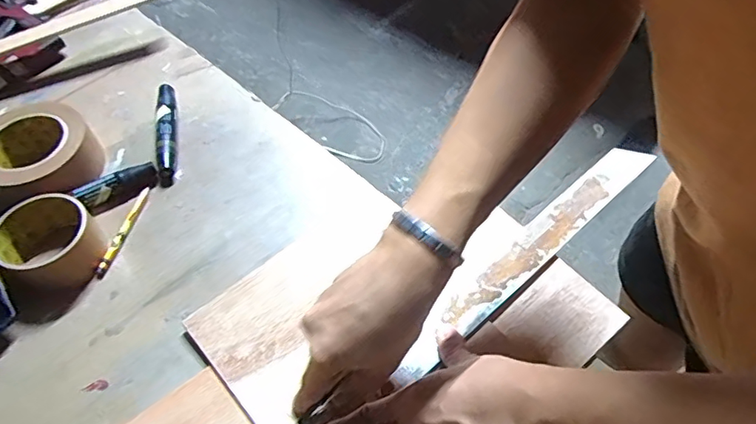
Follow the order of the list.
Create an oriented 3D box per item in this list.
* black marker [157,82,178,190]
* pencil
[{"bbox_3d":[-0.242,-0.093,0.595,0.022,0.025,0.146,-12,55,-6],"label":"black marker"},{"bbox_3d":[-0.258,0.018,0.523,0.012,0.008,0.108,8,56,7],"label":"pencil"}]

